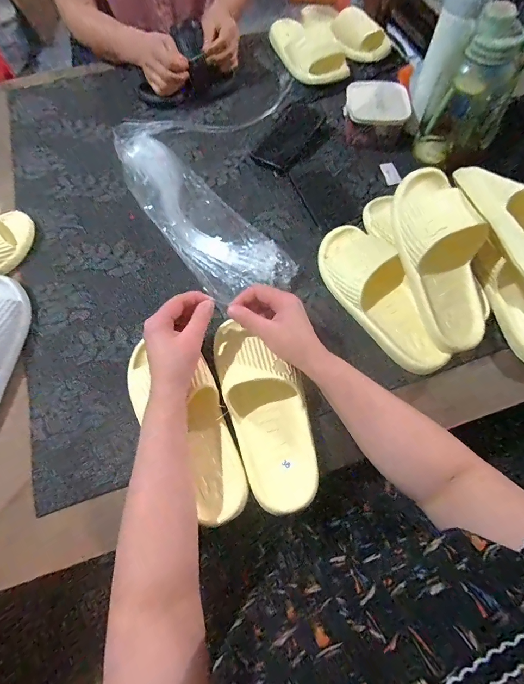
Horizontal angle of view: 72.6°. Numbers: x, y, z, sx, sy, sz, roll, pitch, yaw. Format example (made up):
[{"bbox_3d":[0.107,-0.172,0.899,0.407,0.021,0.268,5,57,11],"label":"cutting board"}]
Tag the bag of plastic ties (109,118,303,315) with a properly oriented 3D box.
[{"bbox_3d":[-0.139,-0.239,0.612,0.127,0.030,0.464,-35,70,-13],"label":"bag of plastic ties"}]

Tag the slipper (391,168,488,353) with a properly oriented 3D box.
[{"bbox_3d":[0.236,-0.111,0.461,0.099,0.058,0.246,-12,88,-3],"label":"slipper"}]

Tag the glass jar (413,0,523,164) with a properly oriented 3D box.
[{"bbox_3d":[0.333,-0.388,0.566,0.114,0.191,0.102,32,71,15],"label":"glass jar"}]

